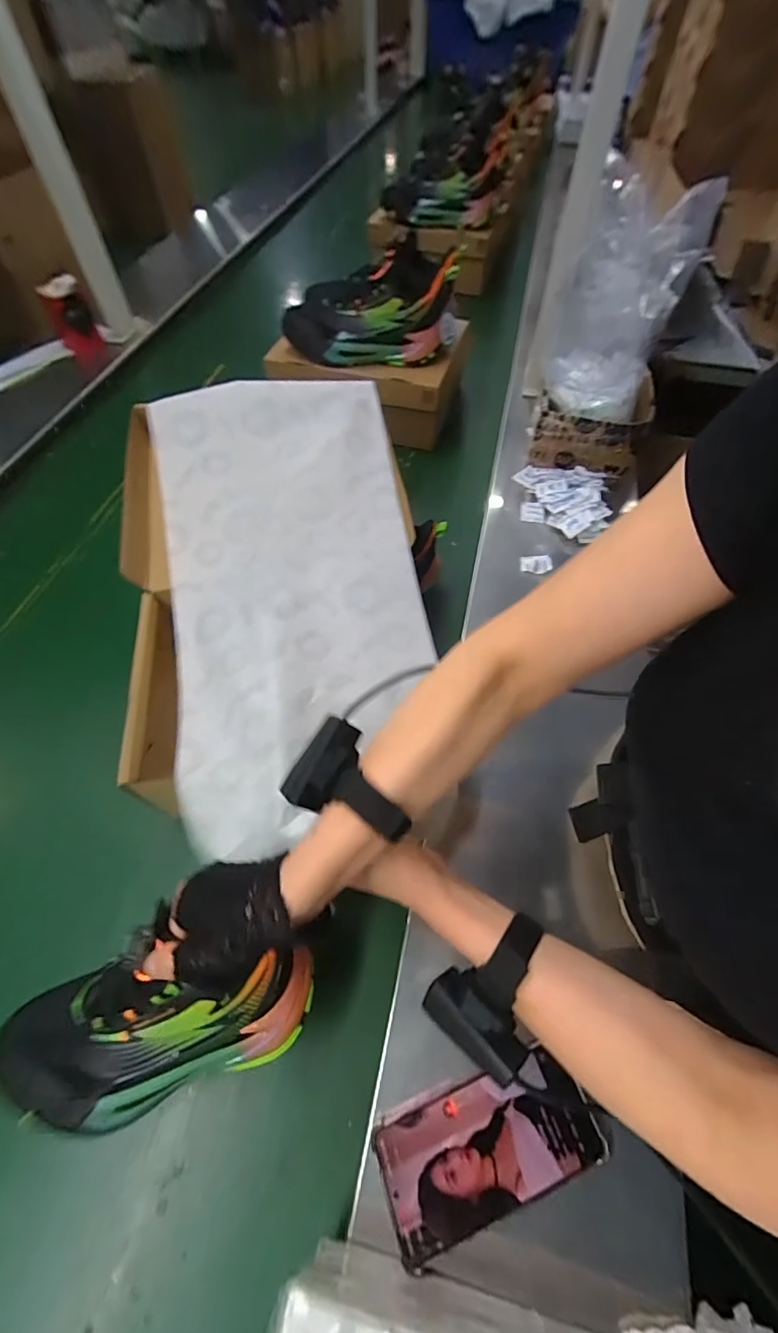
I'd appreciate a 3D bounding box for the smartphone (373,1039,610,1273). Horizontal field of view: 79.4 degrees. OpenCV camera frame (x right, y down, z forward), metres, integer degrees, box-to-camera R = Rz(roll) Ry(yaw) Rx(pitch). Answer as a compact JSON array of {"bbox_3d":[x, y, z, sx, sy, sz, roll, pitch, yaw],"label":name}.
[{"bbox_3d":[0.074,0.356,0.351,0.161,0.016,0.080,-18,60,-11],"label":"smartphone"}]

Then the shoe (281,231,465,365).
[{"bbox_3d":[-0.035,-0.593,0.771,0.282,0.119,0.129,-2,58,-1],"label":"shoe"}]

